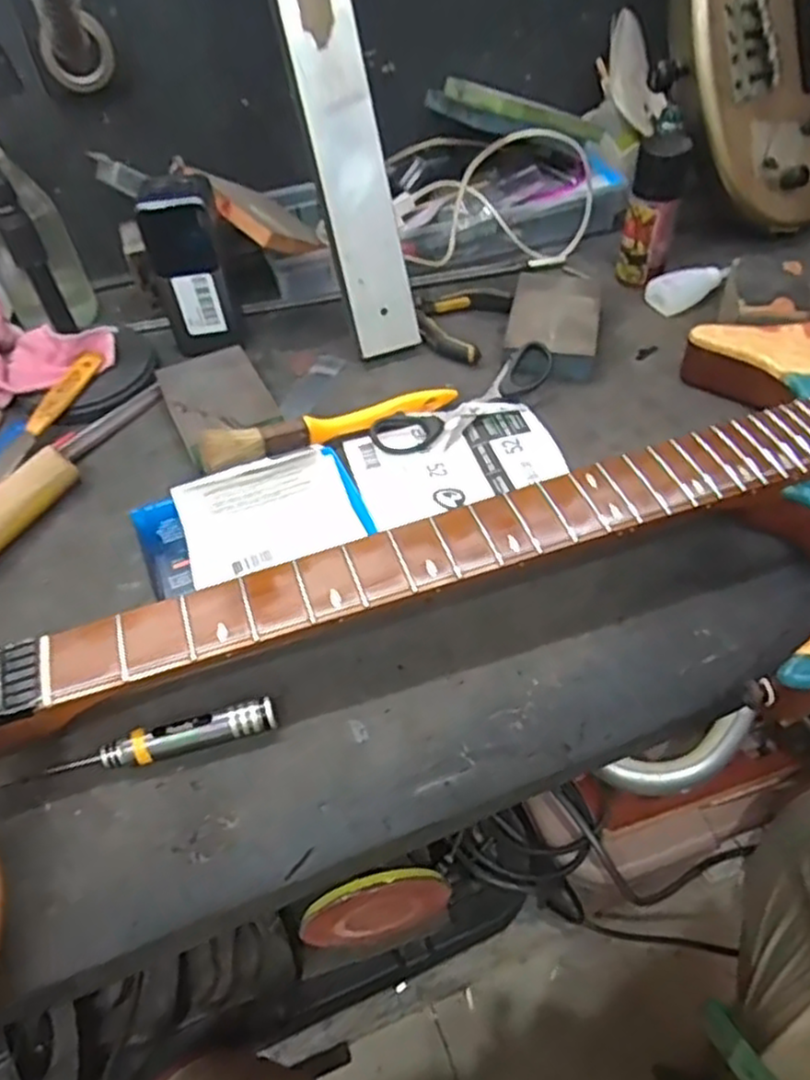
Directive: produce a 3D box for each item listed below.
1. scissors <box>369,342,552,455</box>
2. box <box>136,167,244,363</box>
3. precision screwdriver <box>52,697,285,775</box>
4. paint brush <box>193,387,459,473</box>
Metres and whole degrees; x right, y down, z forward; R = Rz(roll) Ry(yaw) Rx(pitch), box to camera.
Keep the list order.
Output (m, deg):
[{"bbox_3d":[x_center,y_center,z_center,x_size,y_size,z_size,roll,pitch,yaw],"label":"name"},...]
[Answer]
[{"bbox_3d":[0.047,-0.104,0.544,0.148,0.029,0.038,-24,52,-17],"label":"scissors"},{"bbox_3d":[-0.167,-0.216,0.582,0.053,0.126,0.038,-10,43,0],"label":"box"},{"bbox_3d":[-0.125,0.107,0.386,0.114,0.018,0.016,-14,50,-8],"label":"precision screwdriver"},{"bbox_3d":[-0.052,-0.083,0.528,0.190,0.033,0.026,-20,51,-13],"label":"paint brush"}]

